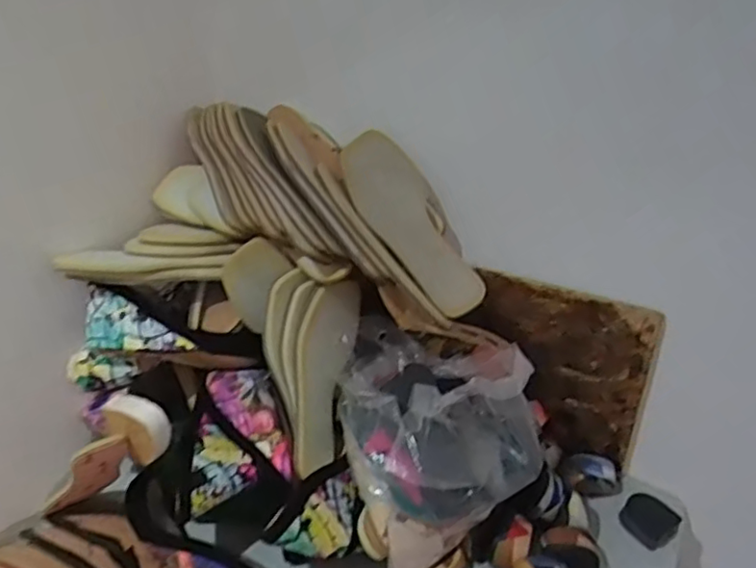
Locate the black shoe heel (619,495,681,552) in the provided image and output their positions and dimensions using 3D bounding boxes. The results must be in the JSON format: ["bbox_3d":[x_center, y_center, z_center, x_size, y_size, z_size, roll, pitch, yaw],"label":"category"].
[{"bbox_3d":[0.325,0.288,0.751,0.052,0.039,0.061,-20,35,-25],"label":"black shoe heel"}]

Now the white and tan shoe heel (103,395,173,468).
[{"bbox_3d":[-0.253,0.158,0.666,0.078,0.076,0.025,14,35,25],"label":"white and tan shoe heel"}]

